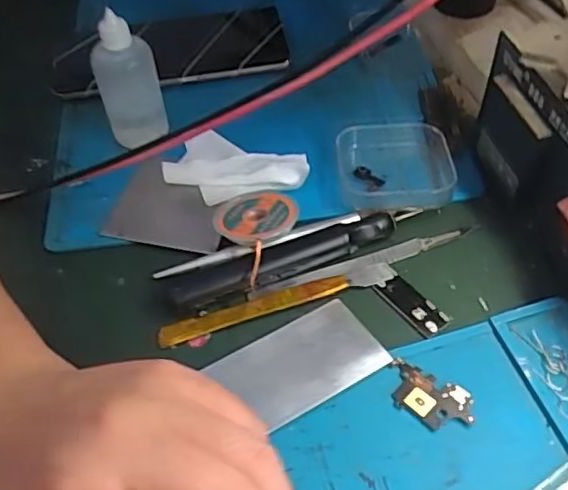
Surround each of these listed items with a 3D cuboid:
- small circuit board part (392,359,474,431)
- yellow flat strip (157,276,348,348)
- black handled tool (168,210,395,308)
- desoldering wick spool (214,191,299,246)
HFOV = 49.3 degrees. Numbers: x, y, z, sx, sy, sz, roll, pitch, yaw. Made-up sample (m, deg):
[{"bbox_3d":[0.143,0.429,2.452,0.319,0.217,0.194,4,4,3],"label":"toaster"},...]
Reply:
[{"bbox_3d":[0.064,0.067,0.273,0.039,0.004,0.022,24,56,22],"label":"small circuit board part"},{"bbox_3d":[-0.015,0.031,0.308,0.096,0.004,0.011,-17,52,-9],"label":"yellow flat strip"},{"bbox_3d":[0.000,0.006,0.322,0.121,0.013,0.022,-19,52,-11],"label":"black handled tool"},{"bbox_3d":[-0.014,-0.016,0.333,0.043,0.012,0.040,-2,51,3],"label":"desoldering wick spool"}]

